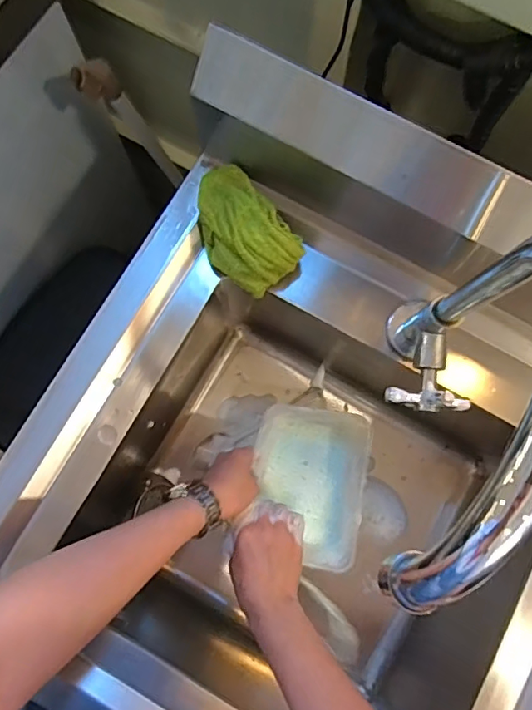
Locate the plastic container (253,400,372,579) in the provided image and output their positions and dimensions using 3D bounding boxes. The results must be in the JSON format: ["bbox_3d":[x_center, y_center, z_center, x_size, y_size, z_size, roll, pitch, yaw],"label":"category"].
[{"bbox_3d":[0.052,0.153,0.577,0.130,0.054,0.178,7,79,1],"label":"plastic container"}]

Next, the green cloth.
[{"bbox_3d":[-0.026,-0.114,0.441,0.065,0.044,0.118,-37,82,-7],"label":"green cloth"}]

